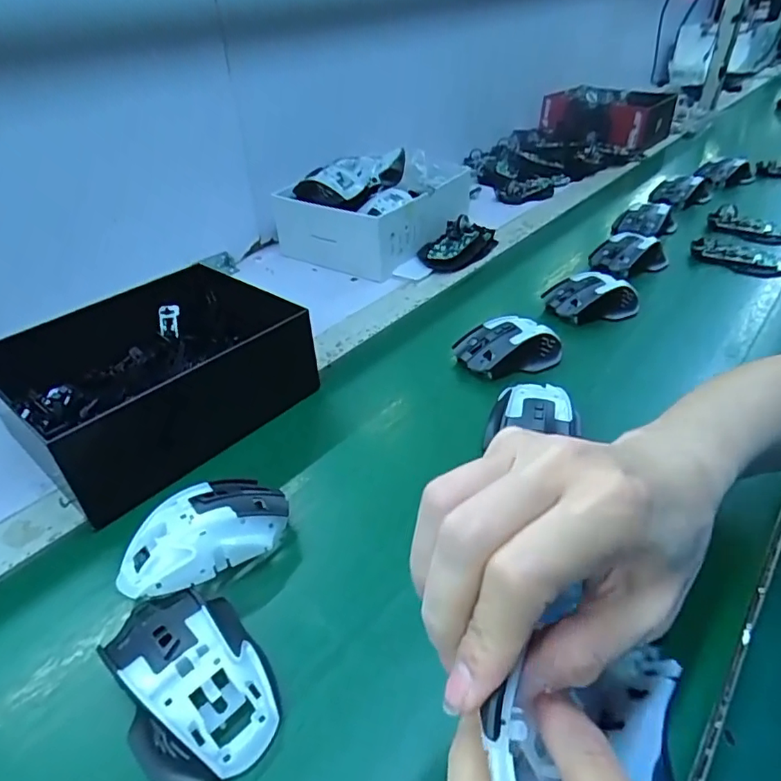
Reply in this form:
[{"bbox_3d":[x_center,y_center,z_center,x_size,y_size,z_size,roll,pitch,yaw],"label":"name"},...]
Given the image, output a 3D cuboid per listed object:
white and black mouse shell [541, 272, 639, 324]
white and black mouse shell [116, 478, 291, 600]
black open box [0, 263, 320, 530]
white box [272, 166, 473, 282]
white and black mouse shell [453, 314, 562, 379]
[{"bbox_3d":[0.230,-0.107,0.624,0.109,0.039,0.060,-8,40,-10],"label":"white and black mouse shell"},{"bbox_3d":[-0.125,0.100,0.370,0.111,0.046,0.067,-27,43,-30],"label":"white and black mouse shell"},{"bbox_3d":[-0.213,-0.018,0.495,0.195,0.090,0.226,26,45,33],"label":"black open box"},{"bbox_3d":[-0.032,-0.251,0.790,0.195,0.091,0.200,27,47,29],"label":"white box"},{"bbox_3d":[0.121,-0.044,0.553,0.109,0.046,0.062,-10,37,-11],"label":"white and black mouse shell"}]

